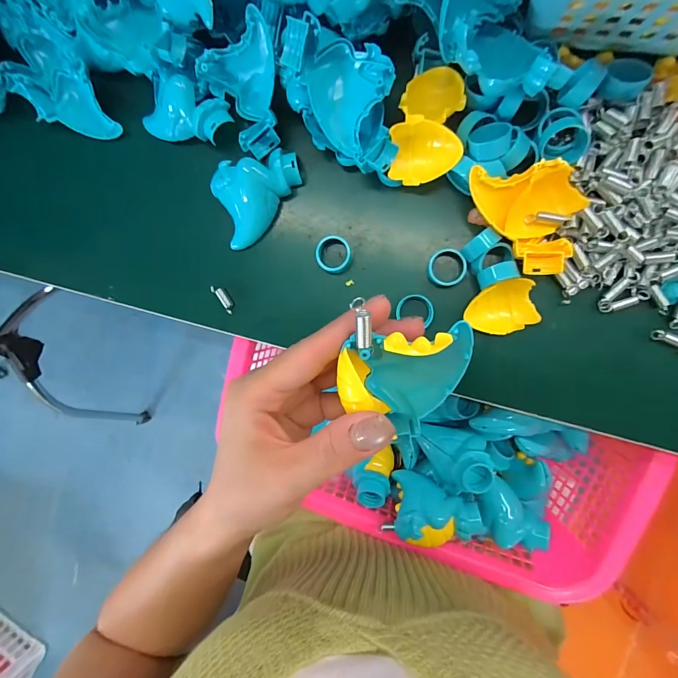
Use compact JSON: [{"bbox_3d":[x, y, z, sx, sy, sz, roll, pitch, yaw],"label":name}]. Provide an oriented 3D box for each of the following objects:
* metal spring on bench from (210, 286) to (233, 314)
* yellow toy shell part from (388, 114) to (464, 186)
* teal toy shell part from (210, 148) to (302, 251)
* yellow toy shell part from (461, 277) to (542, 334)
[{"bbox_3d":[-0.089,-0.031,0.288,0.006,0.010,0.024,-33,90,6],"label":"metal spring on bench"},{"bbox_3d":[0.055,-0.119,0.238,0.043,0.018,0.034,9,94,5],"label":"yellow toy shell part"},{"bbox_3d":[-0.057,-0.102,0.268,0.064,0.025,0.051,-16,92,6],"label":"teal toy shell part"},{"bbox_3d":[0.108,-0.020,0.249,0.044,0.018,0.034,-16,92,6],"label":"yellow toy shell part"}]

